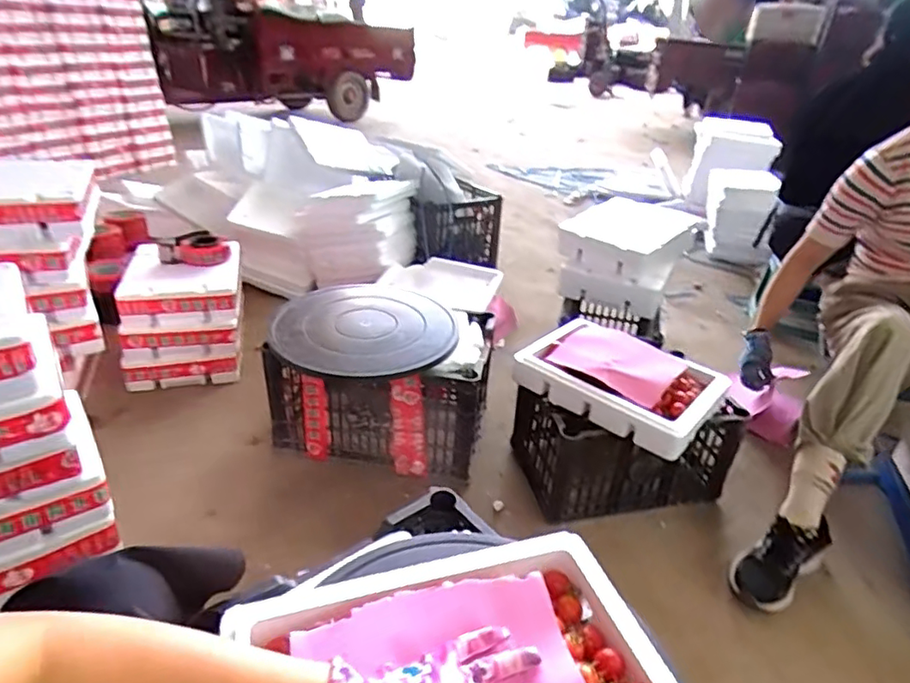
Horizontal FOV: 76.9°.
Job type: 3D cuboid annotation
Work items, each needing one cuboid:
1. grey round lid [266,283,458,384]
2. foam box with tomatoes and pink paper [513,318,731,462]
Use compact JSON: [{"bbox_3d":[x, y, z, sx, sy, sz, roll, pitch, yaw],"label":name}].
[{"bbox_3d":[-0.196,-0.034,1.218,0.367,0.049,0.417,-8,29,-20],"label":"grey round lid"},{"bbox_3d":[0.328,0.072,1.152,0.363,0.077,0.262,21,33,32],"label":"foam box with tomatoes and pink paper"}]

